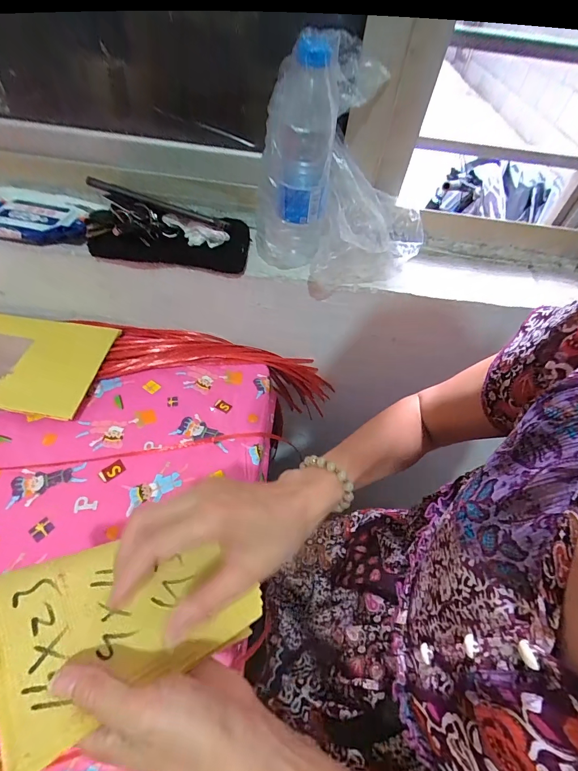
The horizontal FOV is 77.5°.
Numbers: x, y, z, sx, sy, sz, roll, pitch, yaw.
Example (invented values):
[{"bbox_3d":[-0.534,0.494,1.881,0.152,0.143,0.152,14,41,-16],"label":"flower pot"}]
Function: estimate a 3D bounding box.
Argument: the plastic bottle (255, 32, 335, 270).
[{"bbox_3d":[0.007,-0.263,0.435,0.085,0.211,0.084,4,52,-4],"label":"plastic bottle"}]

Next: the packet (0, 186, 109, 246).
[{"bbox_3d":[-0.354,-0.239,0.497,0.182,0.030,0.106,9,52,0],"label":"packet"}]

